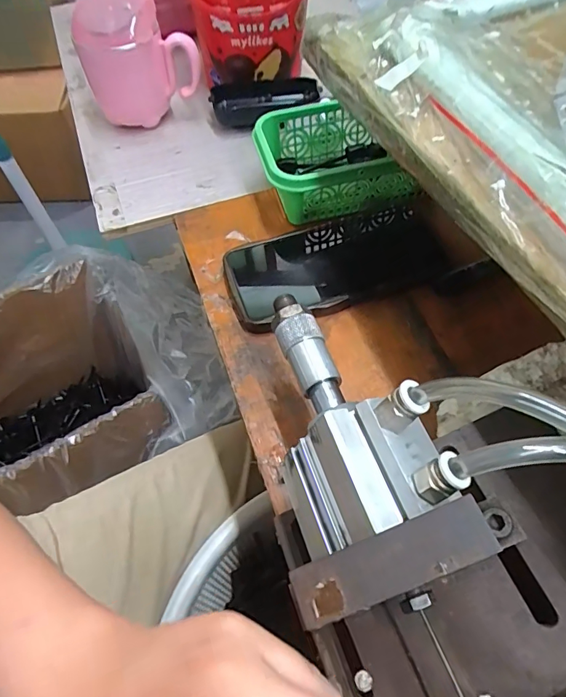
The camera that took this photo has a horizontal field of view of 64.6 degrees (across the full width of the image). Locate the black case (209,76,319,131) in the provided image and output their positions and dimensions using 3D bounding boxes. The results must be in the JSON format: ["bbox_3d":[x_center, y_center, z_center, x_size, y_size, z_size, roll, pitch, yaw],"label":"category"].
[{"bbox_3d":[-0.019,-0.252,0.459,0.104,0.028,0.040,-11,58,-6],"label":"black case"}]

